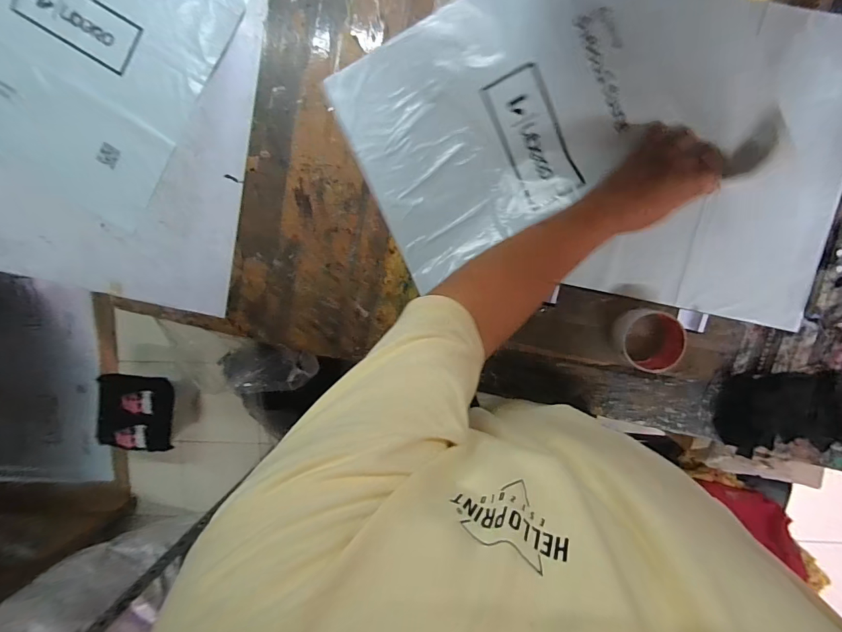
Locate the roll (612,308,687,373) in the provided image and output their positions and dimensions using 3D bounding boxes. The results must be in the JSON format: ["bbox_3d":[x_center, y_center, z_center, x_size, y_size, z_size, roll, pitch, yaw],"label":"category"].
[{"bbox_3d":[0.312,0.034,0.559,0.077,0.050,0.084,0,96,2],"label":"roll"}]

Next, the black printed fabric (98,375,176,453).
[{"bbox_3d":[-0.910,0.304,1.300,0.207,0.041,0.274,3,115,-34],"label":"black printed fabric"}]

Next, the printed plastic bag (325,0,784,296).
[{"bbox_3d":[0.149,-0.284,0.527,0.485,0.076,0.310,-25,95,4],"label":"printed plastic bag"}]

